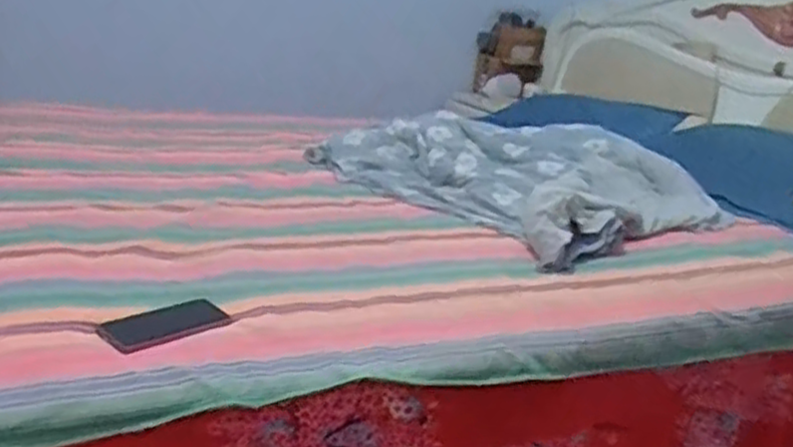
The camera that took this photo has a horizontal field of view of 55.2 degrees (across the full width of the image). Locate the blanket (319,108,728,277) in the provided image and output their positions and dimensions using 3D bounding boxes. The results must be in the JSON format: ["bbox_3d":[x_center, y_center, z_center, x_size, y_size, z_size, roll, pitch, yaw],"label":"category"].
[{"bbox_3d":[0.326,-0.142,1.876,0.814,0.135,0.850,-8,20,-35],"label":"blanket"}]

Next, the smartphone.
[{"bbox_3d":[-0.311,0.137,1.025,0.160,0.008,0.069,-15,42,-37],"label":"smartphone"}]

